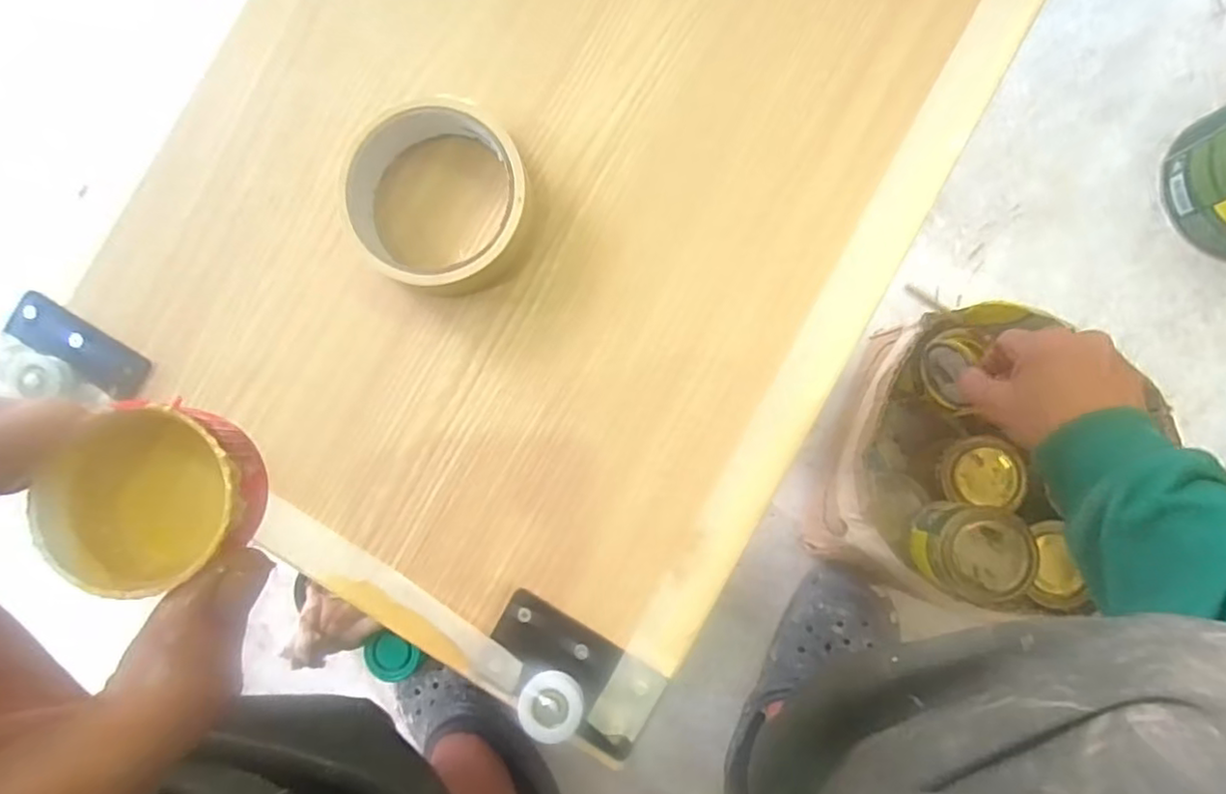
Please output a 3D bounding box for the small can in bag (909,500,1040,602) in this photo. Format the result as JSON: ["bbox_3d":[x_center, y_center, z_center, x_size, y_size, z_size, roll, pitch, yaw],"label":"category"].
[{"bbox_3d":[0.285,0.121,0.504,0.072,0.074,0.068,5,85,4],"label":"small can in bag"}]

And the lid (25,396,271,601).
[{"bbox_3d":[-0.098,0.022,0.133,0.037,0.012,0.043,42,90,7],"label":"lid"}]

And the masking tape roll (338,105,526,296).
[{"bbox_3d":[-0.086,-0.098,0.312,0.085,0.030,0.088,0,85,5],"label":"masking tape roll"}]

